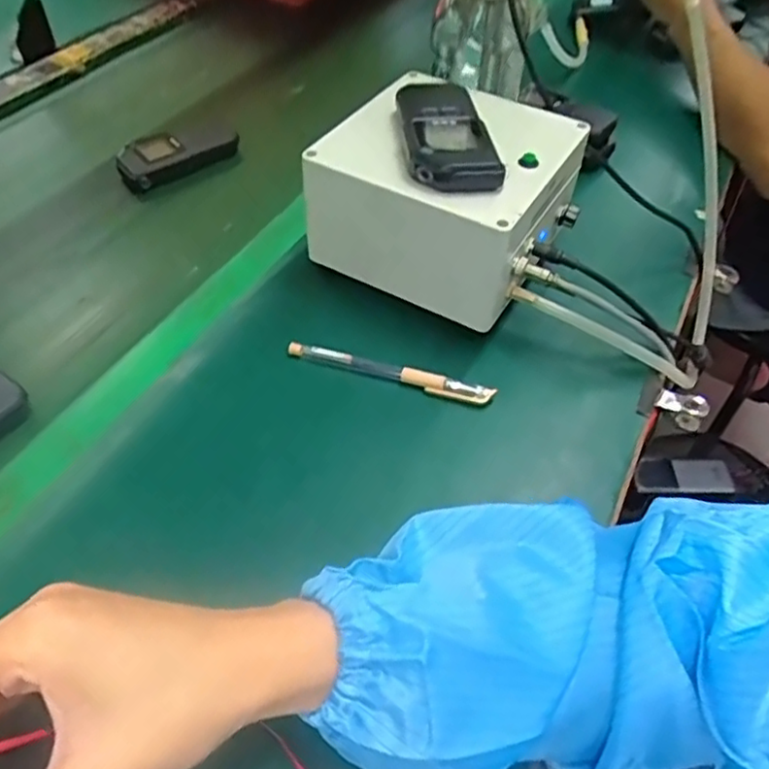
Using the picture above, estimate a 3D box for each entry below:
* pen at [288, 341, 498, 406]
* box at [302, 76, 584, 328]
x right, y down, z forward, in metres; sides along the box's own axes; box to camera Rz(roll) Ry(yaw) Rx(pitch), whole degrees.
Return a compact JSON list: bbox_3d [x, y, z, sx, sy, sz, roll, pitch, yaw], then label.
[{"bbox_3d":[0.004,-0.010,0.463,0.147,0.010,0.012,16,50,10],"label":"pen"},{"bbox_3d":[0.049,-0.140,0.514,0.160,0.111,0.152,25,52,17],"label":"box"}]

